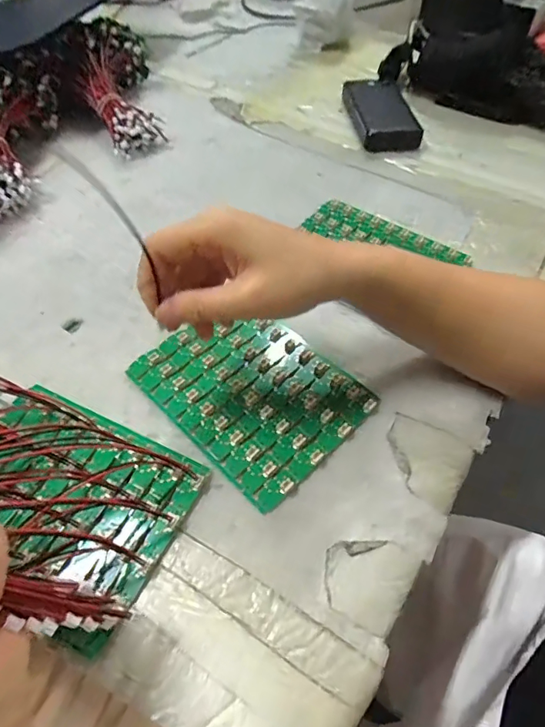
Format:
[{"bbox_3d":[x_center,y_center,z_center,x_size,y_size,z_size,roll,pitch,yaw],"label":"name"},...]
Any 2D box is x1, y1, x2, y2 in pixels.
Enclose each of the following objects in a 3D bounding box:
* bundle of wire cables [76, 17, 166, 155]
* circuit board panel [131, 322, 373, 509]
[{"bbox_3d":[-0.207,-0.369,0.612,0.099,0.072,0.222,-14,55,-9],"label":"bundle of wire cables"},{"bbox_3d":[-0.017,0.016,0.364,0.124,0.007,0.161,-40,64,-22],"label":"circuit board panel"}]

